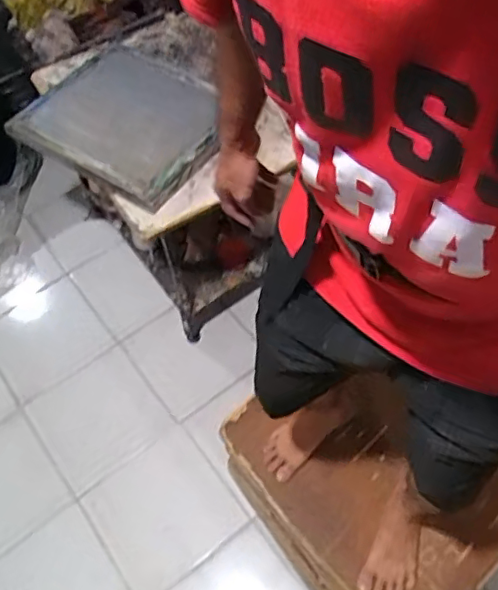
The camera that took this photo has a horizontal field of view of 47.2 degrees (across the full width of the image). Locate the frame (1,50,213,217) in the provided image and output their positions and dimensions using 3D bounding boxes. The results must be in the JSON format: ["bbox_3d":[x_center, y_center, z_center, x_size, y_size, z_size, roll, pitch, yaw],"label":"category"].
[{"bbox_3d":[-0.339,-0.505,1.610,0.584,0.041,0.449,32,65,22],"label":"frame"}]

